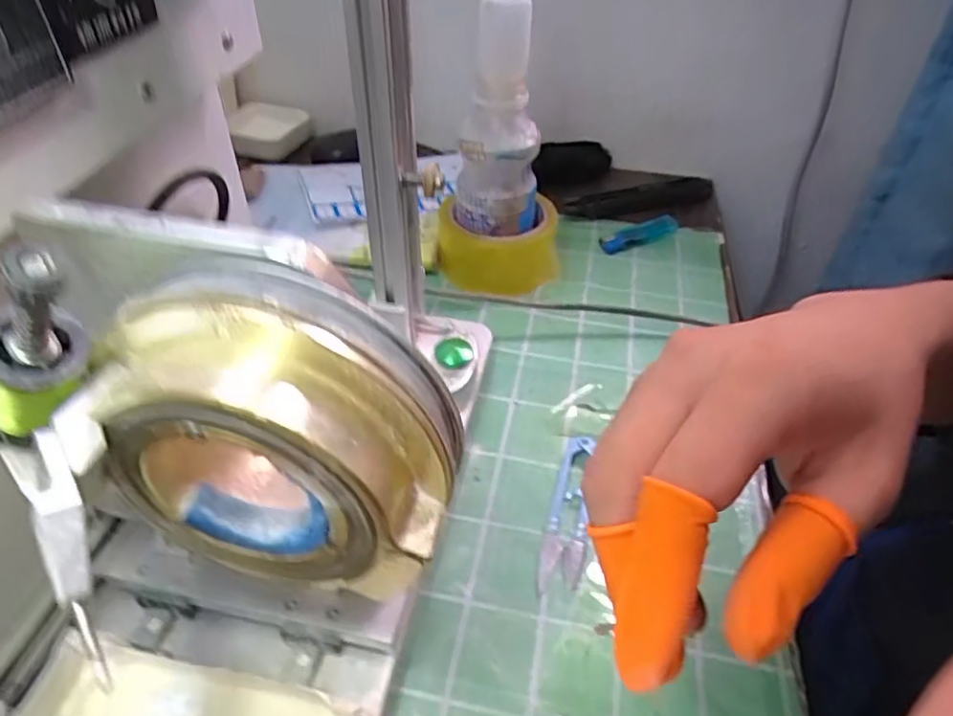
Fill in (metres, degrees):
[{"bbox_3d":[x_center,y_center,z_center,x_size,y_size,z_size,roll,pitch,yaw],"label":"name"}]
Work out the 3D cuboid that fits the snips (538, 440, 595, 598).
[{"bbox_3d":[0.054,0.085,0.360,0.023,0.011,0.099,9,42,10],"label":"snips"}]

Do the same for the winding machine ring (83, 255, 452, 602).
[{"bbox_3d":[-0.061,0.025,0.192,0.101,0.096,0.045,9,43,8],"label":"winding machine ring"}]

